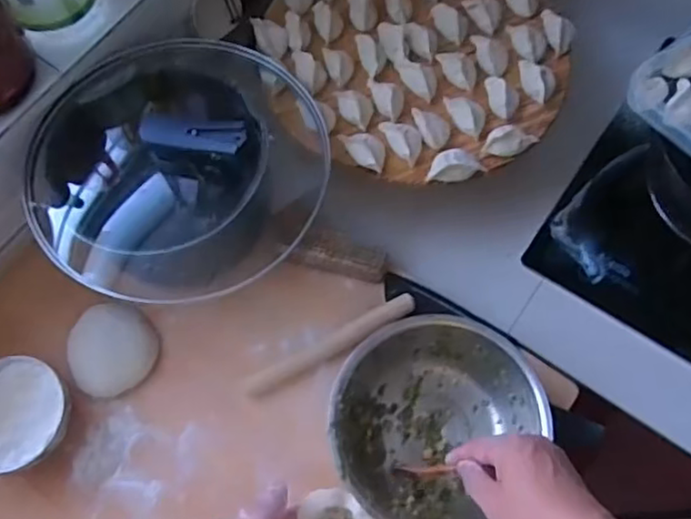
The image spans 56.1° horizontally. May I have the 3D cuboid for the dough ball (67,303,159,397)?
[{"bbox_3d":[-0.268,0.102,0.744,0.098,0.039,0.092,-1,68,2],"label":"dough ball"}]

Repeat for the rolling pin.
[{"bbox_3d":[-0.016,0.099,0.755,0.213,0.020,0.024,-28,69,-9],"label":"rolling pin"}]

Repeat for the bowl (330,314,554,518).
[{"bbox_3d":[0.095,0.175,0.676,0.206,0.084,0.201,-1,68,2],"label":"bowl"}]

